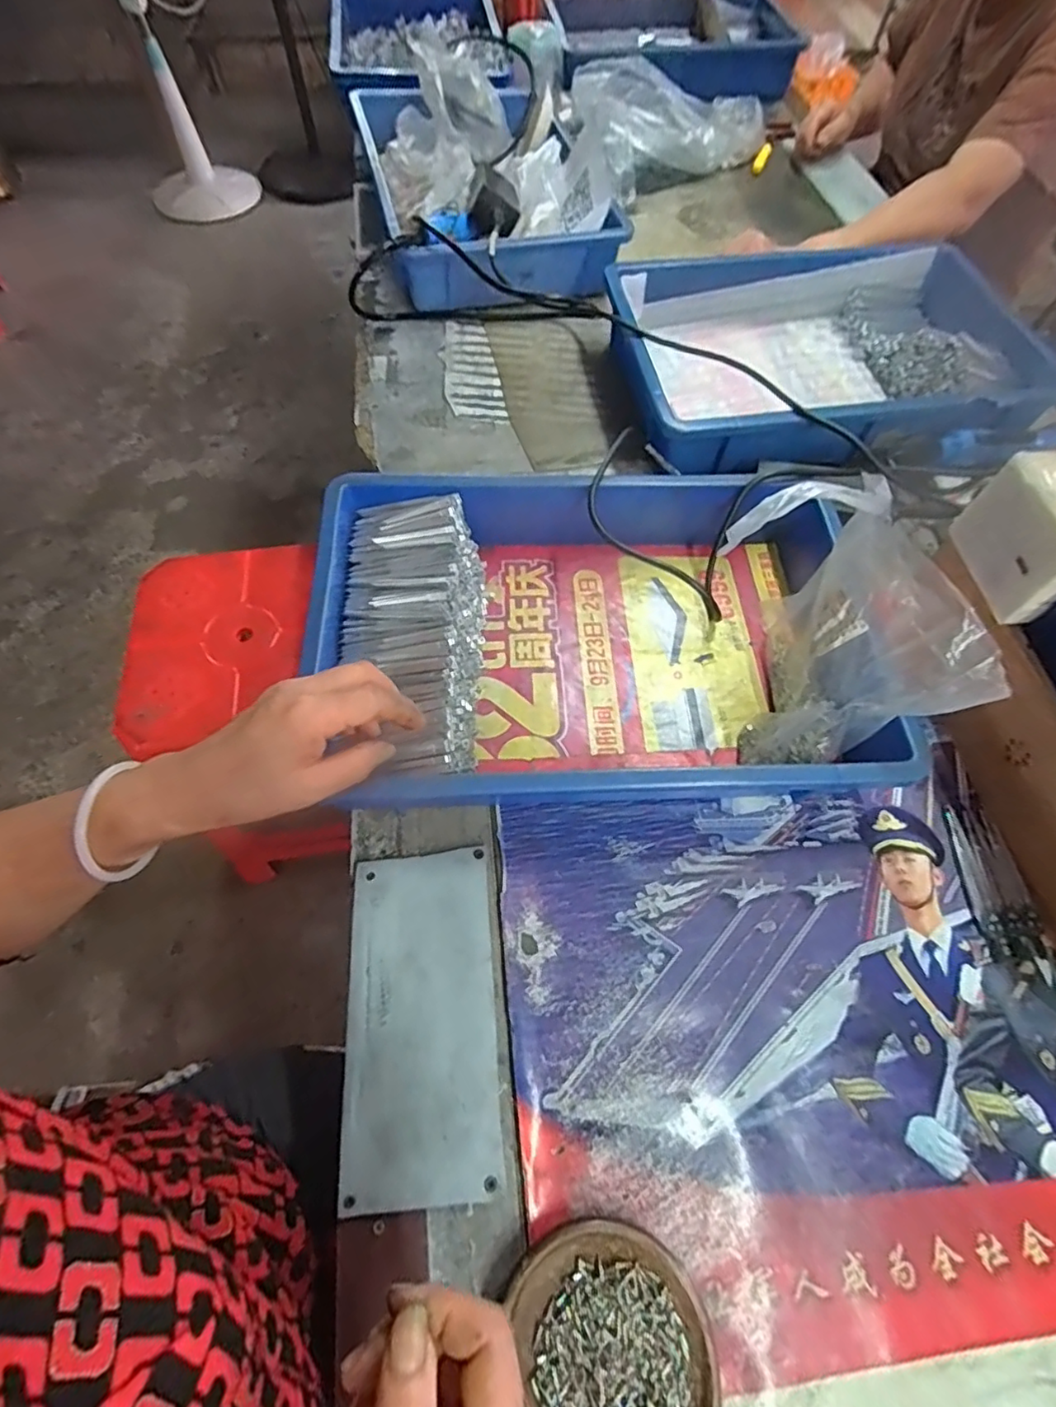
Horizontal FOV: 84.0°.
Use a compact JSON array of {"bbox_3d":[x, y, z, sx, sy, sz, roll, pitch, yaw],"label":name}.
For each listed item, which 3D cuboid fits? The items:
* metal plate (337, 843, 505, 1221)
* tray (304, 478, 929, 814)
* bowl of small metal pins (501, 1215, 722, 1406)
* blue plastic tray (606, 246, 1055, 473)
[{"bbox_3d":[-0.068,0.201,0.384,0.098,0.005,0.200,-3,63,-4],"label":"metal plate"},{"bbox_3d":[0.051,-0.055,0.475,0.416,0.085,0.274,-2,66,-2],"label":"tray"},{"bbox_3d":[0.047,0.345,0.311,0.097,0.026,0.114,-15,64,-8],"label":"bowl of small metal pins"},{"bbox_3d":[0.324,-0.383,0.661,0.434,0.083,0.293,-6,63,-4],"label":"blue plastic tray"}]

